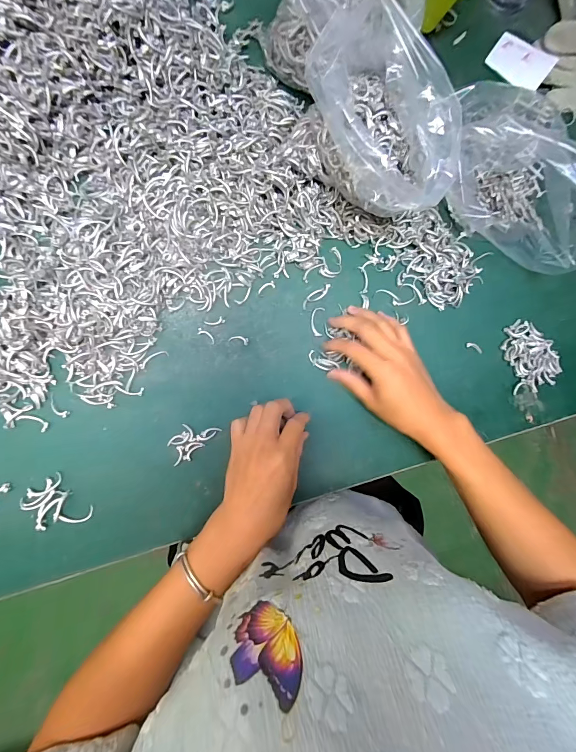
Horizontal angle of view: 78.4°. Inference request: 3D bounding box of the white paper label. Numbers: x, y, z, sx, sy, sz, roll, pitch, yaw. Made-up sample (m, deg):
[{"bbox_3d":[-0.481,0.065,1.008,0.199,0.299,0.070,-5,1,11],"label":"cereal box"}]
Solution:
[{"bbox_3d":[0.295,-0.399,0.449,0.075,0.005,0.049,36,96,7],"label":"white paper label"}]

